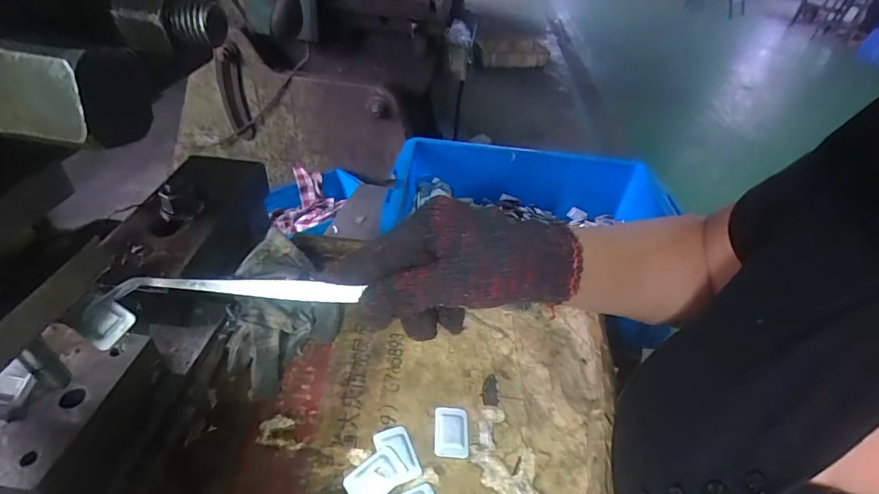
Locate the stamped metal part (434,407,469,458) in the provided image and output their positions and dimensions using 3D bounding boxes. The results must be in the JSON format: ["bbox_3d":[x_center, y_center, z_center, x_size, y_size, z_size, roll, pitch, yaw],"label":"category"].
[{"bbox_3d":[0.010,0.145,0.345,0.026,0.004,0.039,5,40,-2],"label":"stamped metal part"}]

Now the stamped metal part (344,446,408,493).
[{"bbox_3d":[-0.044,0.161,0.308,0.041,0.007,0.027,-29,52,-35],"label":"stamped metal part"}]

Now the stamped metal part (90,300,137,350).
[{"bbox_3d":[-0.209,0.049,0.277,0.024,0.004,0.027,34,80,10],"label":"stamped metal part"}]

